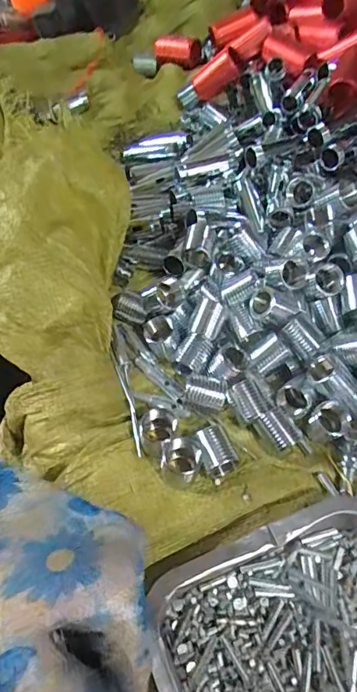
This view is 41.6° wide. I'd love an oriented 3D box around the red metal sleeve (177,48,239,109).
[{"bbox_3d":[0.038,-0.348,0.621,0.088,0.031,0.029,-29,52,24],"label":"red metal sleeve"}]

